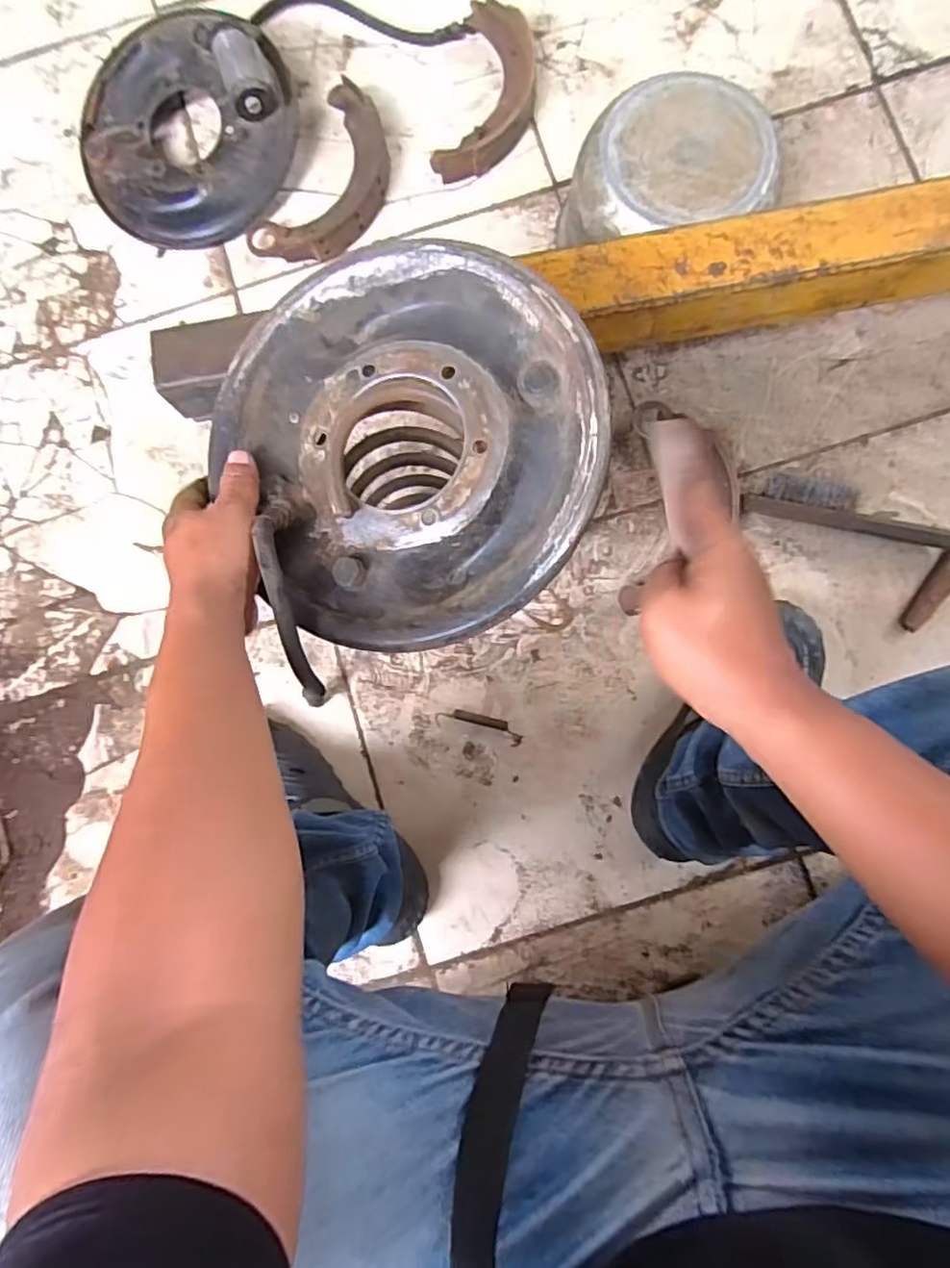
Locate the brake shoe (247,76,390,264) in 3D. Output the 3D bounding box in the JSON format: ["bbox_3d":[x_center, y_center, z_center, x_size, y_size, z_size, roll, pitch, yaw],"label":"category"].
[{"bbox_3d":[-0.173,-0.535,0.766,0.125,0.034,0.225,33,88,5],"label":"brake shoe"}]

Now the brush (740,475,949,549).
[{"bbox_3d":[0.407,-0.131,0.684,0.235,0.039,0.044,12,86,3],"label":"brush"}]

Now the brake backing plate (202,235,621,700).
[{"bbox_3d":[-0.046,-0.126,0.420,0.245,0.053,0.258,0,86,3],"label":"brake backing plate"}]

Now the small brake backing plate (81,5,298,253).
[{"bbox_3d":[-0.341,-0.597,0.751,0.266,0.083,0.243,-31,85,0],"label":"small brake backing plate"}]

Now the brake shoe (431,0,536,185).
[{"bbox_3d":[0.020,-0.643,0.765,0.101,0.045,0.217,13,86,3],"label":"brake shoe"}]

